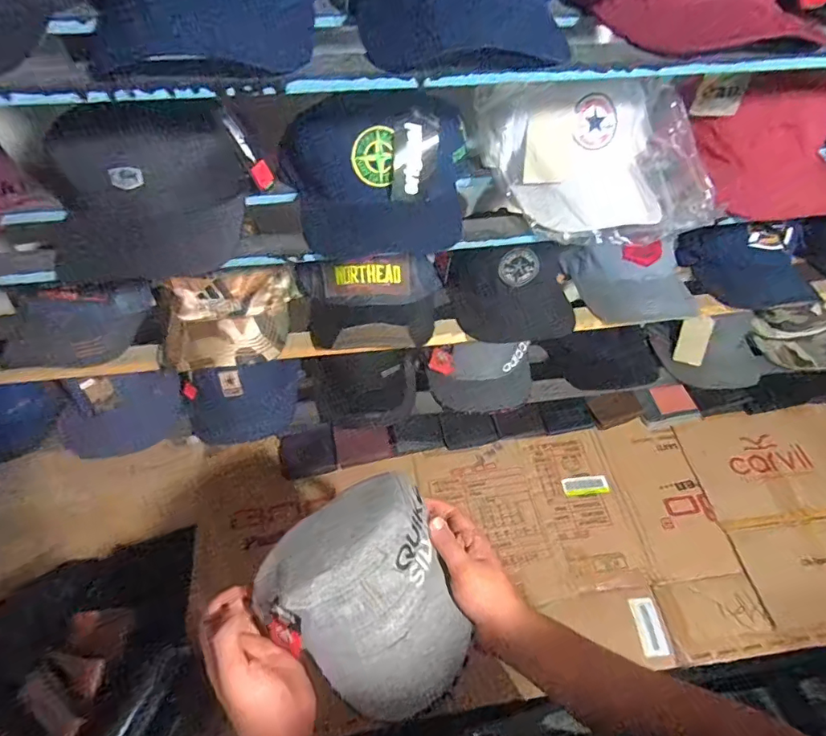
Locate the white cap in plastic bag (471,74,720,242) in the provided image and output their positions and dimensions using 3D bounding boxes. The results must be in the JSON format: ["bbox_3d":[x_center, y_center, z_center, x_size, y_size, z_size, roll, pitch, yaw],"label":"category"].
[{"bbox_3d":[0.182,-0.230,0.501,0.162,0.096,0.228,-17,53,-14],"label":"white cap in plastic bag"}]

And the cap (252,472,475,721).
[{"bbox_3d":[-0.031,0.217,0.460,0.170,0.106,0.178,-31,58,-23],"label":"cap"}]

